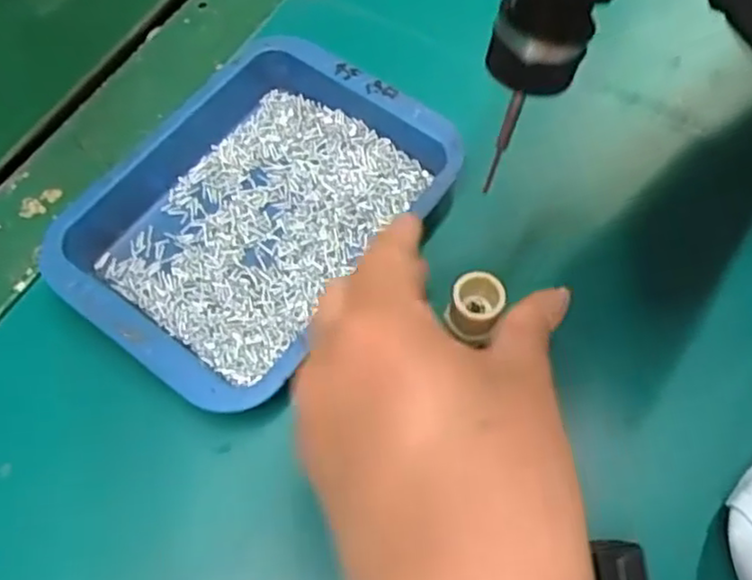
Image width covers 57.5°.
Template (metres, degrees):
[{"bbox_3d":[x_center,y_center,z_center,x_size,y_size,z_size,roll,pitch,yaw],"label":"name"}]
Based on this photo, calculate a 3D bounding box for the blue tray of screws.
[{"bbox_3d":[-0.049,-0.033,0.291,0.114,0.024,0.153,34,70,17],"label":"blue tray of screws"}]

